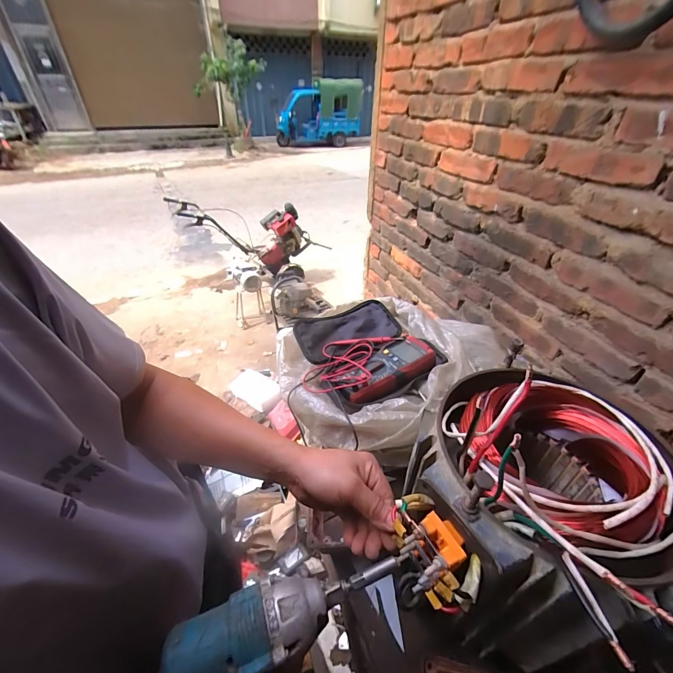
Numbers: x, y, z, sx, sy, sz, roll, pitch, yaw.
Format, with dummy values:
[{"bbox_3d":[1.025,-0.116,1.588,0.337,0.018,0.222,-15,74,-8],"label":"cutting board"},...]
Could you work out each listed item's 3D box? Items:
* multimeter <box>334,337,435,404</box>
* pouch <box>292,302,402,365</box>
[{"bbox_3d":[0.087,0.061,0.595,0.187,0.040,0.096,-22,43,-26],"label":"multimeter"},{"bbox_3d":[0.031,-0.016,0.710,0.242,0.039,0.121,-16,41,-20],"label":"pouch"}]

